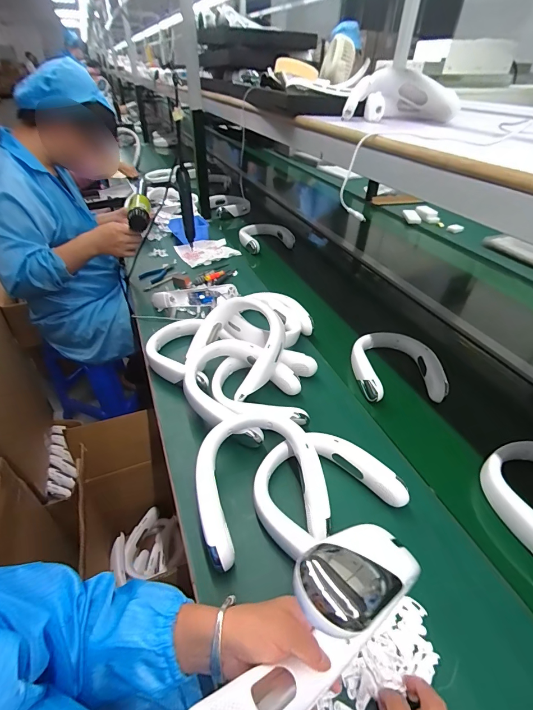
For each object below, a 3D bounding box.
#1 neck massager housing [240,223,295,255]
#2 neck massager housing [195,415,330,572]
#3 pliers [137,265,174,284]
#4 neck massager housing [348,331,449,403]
[{"bbox_3d":[0.002,-0.472,1.333,0.212,0.071,0.210,-2,42,-3],"label":"neck massager housing"},{"bbox_3d":[-0.003,0.183,0.518,0.209,0.075,0.204,-12,43,-13],"label":"neck massager housing"},{"bbox_3d":[-0.336,-0.256,1.051,0.054,0.017,0.112,19,45,19],"label":"pliers"},{"bbox_3d":[0.302,0.016,0.799,0.202,0.052,0.223,0,41,0],"label":"neck massager housing"}]

